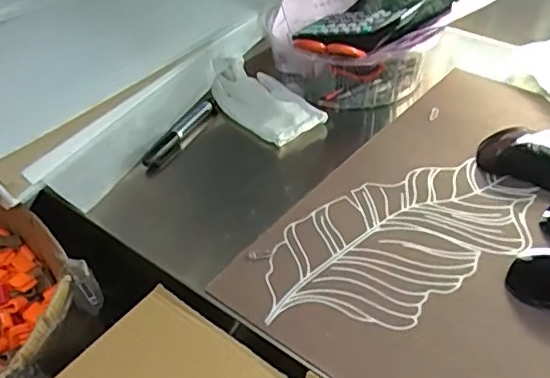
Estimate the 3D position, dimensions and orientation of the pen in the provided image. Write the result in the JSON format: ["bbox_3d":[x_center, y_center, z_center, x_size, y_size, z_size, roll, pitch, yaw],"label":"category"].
[{"bbox_3d":[-0.114,-0.067,0.676,0.014,0.015,0.130,16,44,20],"label":"pen"}]

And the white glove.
[{"bbox_3d":[-0.017,-0.110,0.721,0.091,0.035,0.161,-23,44,-22],"label":"white glove"}]

